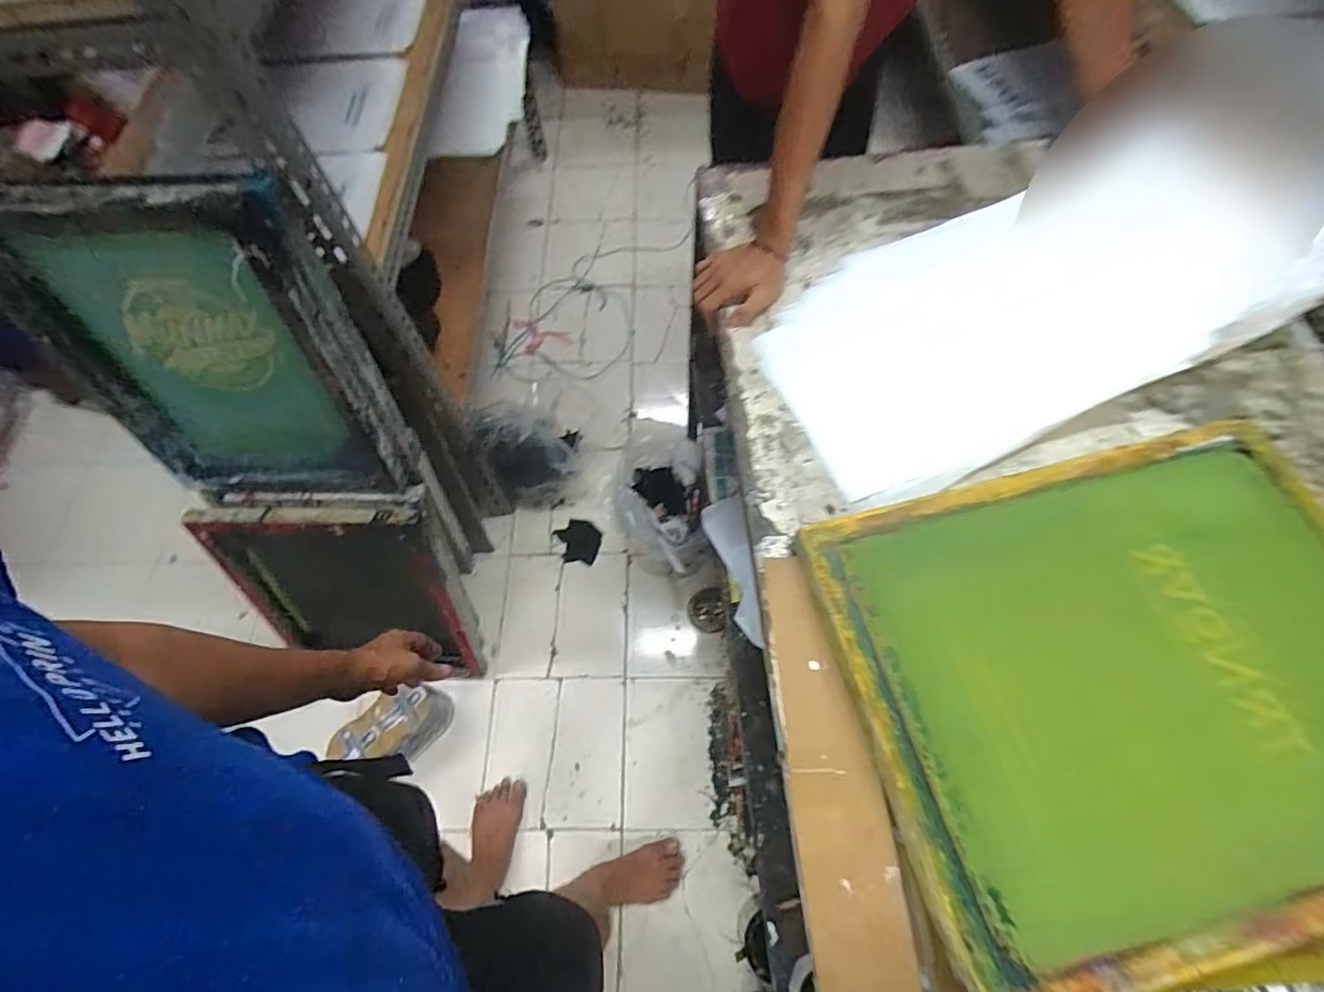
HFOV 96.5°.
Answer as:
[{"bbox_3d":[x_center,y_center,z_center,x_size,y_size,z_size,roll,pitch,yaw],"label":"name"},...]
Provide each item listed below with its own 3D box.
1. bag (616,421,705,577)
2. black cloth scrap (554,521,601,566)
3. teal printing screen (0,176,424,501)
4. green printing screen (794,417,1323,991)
[{"bbox_3d":[-0.008,0.003,1.457,0.195,0.178,0.371,-4,64,0],"label":"bag"},{"bbox_3d":[-0.216,0.116,1.496,0.118,0.013,0.111,-1,64,1],"label":"black cloth scrap"},{"bbox_3d":[-0.648,-0.189,0.873,0.408,0.527,0.080,-1,50,1],"label":"teal printing screen"},{"bbox_3d":[0.425,0.151,0.522,0.502,0.026,0.399,-13,65,-5],"label":"green printing screen"}]

